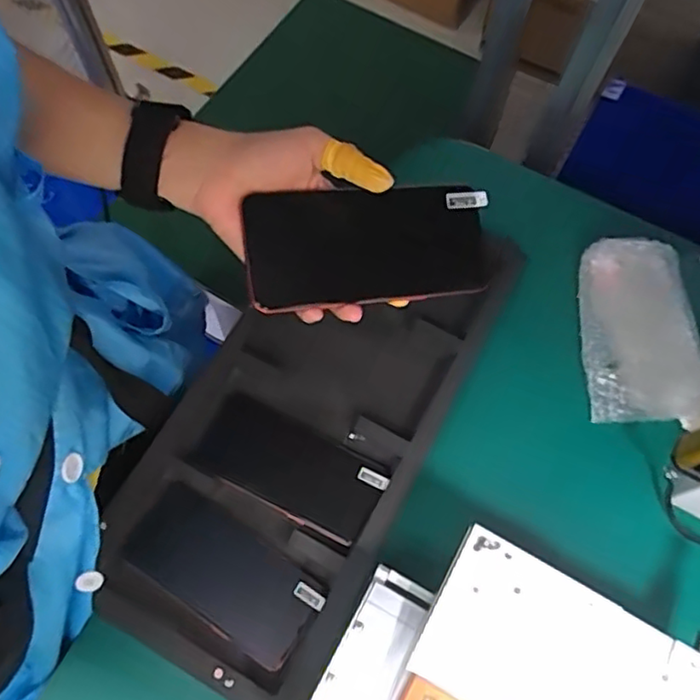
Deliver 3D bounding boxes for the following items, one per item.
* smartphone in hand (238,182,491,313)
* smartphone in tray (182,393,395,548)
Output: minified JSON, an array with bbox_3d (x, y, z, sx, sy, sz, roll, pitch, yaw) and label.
[{"bbox_3d":[0.013,-0.068,0.412,0.159,0.013,0.074,-7,85,-15],"label":"smartphone in hand"},{"bbox_3d":[-0.054,0.105,0.573,0.165,0.015,0.079,26,71,9],"label":"smartphone in tray"}]

